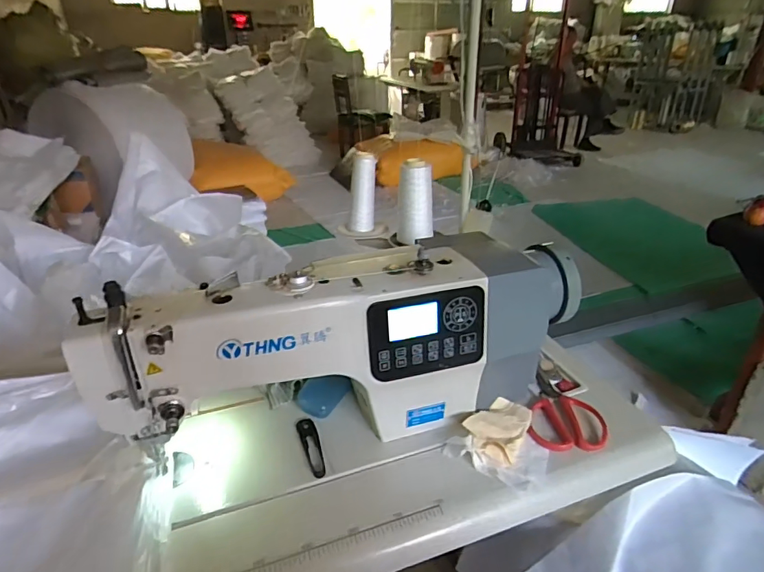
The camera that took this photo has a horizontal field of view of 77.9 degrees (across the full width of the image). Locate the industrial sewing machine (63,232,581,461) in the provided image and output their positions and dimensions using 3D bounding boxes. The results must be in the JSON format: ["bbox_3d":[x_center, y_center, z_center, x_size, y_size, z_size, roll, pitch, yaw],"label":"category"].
[{"bbox_3d":[-0.035,0.084,0.612,0.588,0.248,0.139,-10,30,-17],"label":"industrial sewing machine"}]

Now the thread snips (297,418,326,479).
[{"bbox_3d":[-0.092,0.212,0.626,0.024,0.006,0.101,-12,30,-19],"label":"thread snips"}]

